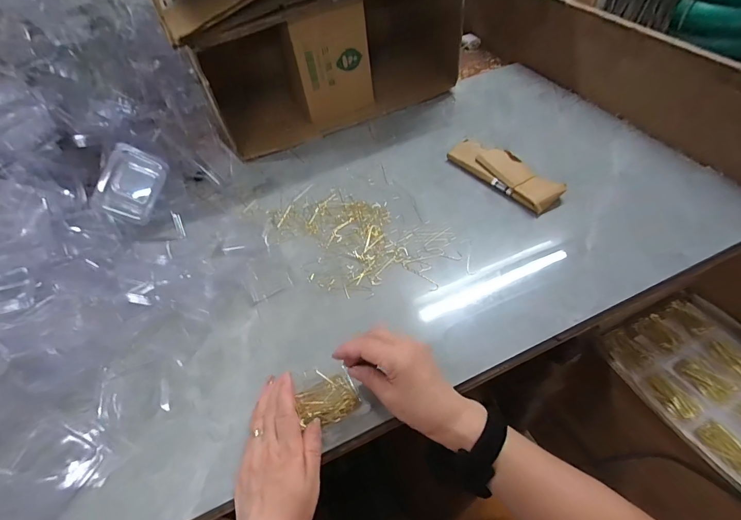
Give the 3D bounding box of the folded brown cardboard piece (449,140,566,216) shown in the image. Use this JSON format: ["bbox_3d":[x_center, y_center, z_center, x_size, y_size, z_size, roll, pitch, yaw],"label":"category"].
[{"bbox_3d":[0.222,-0.149,0.636,0.067,0.024,0.195,-32,54,-19],"label":"folded brown cardboard piece"}]

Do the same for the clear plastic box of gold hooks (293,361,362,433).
[{"bbox_3d":[-0.049,0.145,0.421,0.062,0.022,0.069,-22,51,-12],"label":"clear plastic box of gold hooks"}]

